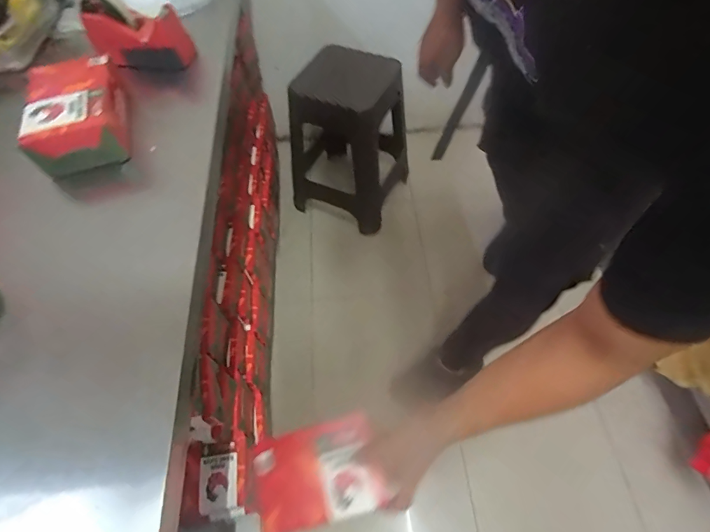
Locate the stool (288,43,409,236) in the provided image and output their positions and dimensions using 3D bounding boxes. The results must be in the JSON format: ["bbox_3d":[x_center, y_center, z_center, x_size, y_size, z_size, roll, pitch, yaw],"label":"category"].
[{"bbox_3d":[-0.013,-0.438,1.346,0.357,0.526,0.334,22,60,16],"label":"stool"}]

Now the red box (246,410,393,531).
[{"bbox_3d":[-0.062,0.296,0.553,0.182,0.036,0.124,-13,57,-7],"label":"red box"}]

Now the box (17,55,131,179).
[{"bbox_3d":[-0.394,-0.218,0.558,0.110,0.068,0.181,-16,57,-9],"label":"box"}]

